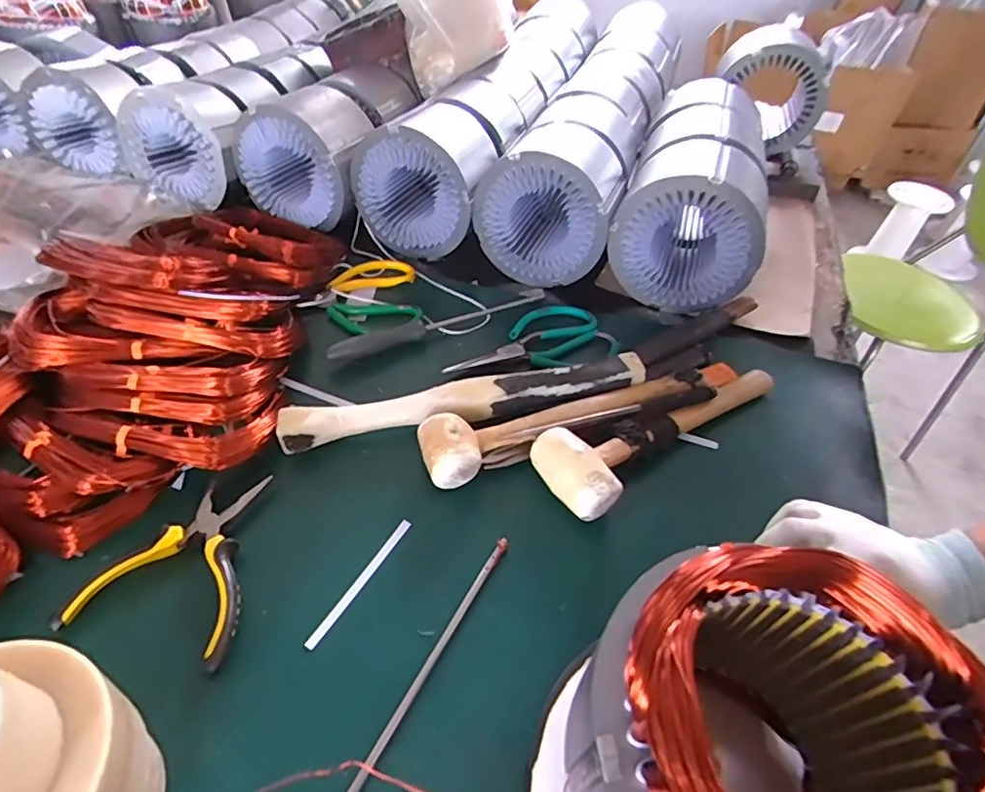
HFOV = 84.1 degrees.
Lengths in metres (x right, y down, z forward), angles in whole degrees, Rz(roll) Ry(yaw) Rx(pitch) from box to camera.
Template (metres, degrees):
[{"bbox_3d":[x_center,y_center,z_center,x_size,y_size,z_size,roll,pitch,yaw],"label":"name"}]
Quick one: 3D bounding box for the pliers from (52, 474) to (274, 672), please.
[{"bbox_3d":[-0.230,0.119,0.385,0.114,0.016,0.136,0,47,-5],"label":"pliers"}]

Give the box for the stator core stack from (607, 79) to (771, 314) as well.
[{"bbox_3d":[0.274,-0.295,0.729,0.161,0.154,0.432,17,48,10],"label":"stator core stack"}]

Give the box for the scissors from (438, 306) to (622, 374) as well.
[{"bbox_3d":[0.037,-0.053,0.570,0.184,0.010,0.093,-22,53,-23],"label":"scissors"}]

